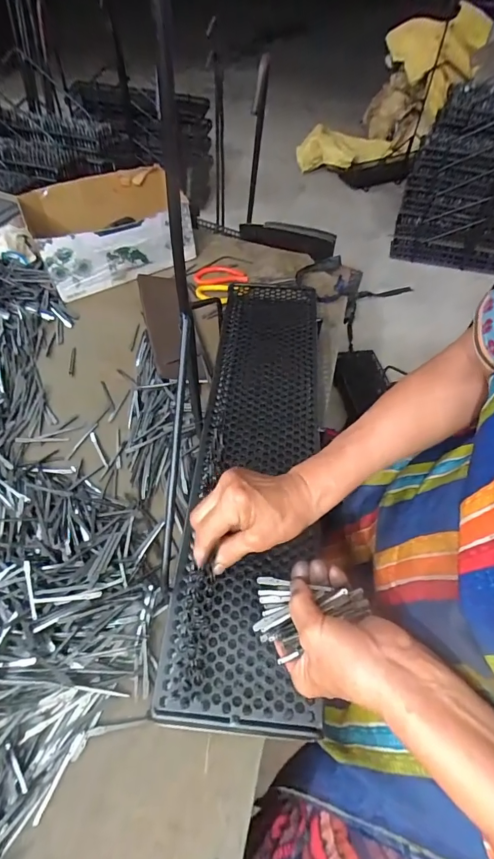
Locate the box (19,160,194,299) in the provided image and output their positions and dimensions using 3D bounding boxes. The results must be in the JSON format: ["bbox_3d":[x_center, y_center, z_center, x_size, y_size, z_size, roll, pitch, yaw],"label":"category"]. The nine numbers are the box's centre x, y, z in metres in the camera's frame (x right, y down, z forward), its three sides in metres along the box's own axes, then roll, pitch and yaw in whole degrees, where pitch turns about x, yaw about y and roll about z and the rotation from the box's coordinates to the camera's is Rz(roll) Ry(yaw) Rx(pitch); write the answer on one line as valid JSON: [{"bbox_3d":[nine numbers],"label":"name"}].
[{"bbox_3d":[-0.268,-0.399,0.789,0.281,0.111,0.225,-21,57,-18],"label":"box"}]

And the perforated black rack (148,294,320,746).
[{"bbox_3d":[0.017,-0.005,0.513,0.150,0.027,0.601,7,53,2],"label":"perforated black rack"}]

